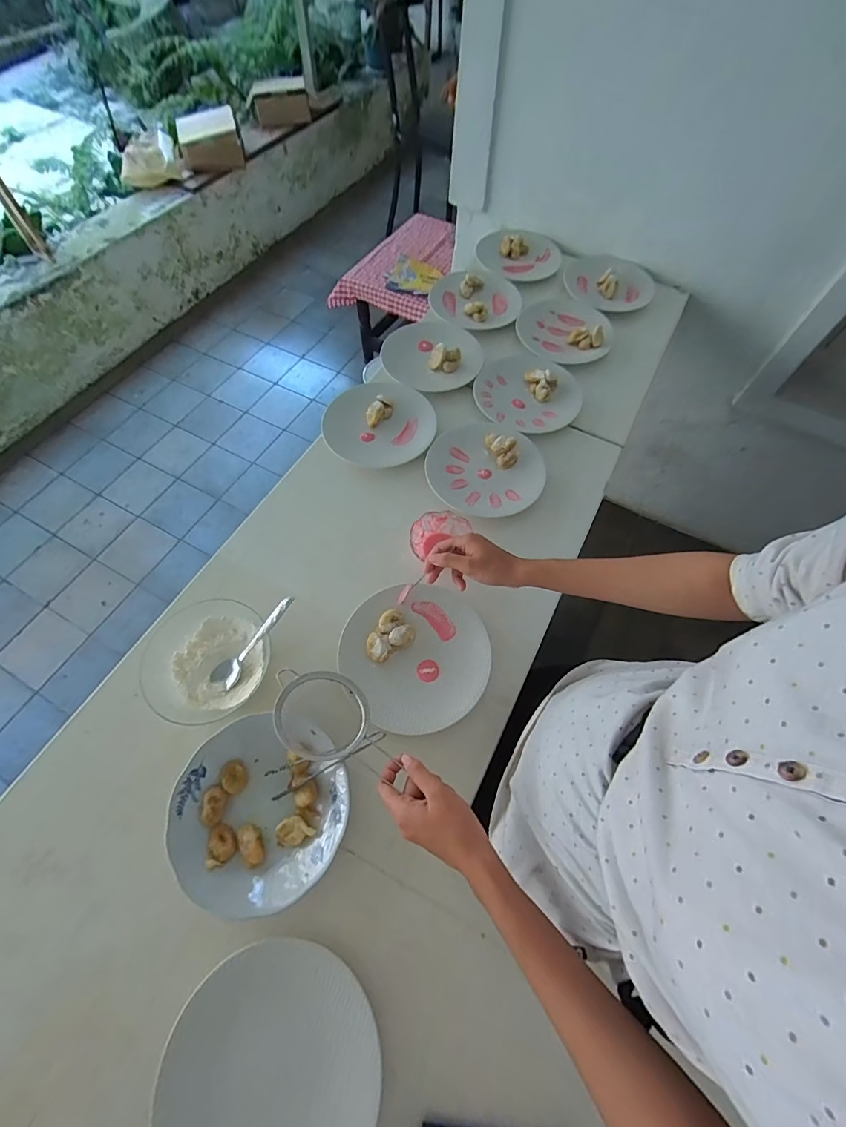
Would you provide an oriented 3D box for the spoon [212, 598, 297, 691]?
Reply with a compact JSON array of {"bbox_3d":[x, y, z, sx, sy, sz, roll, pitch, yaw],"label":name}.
[{"bbox_3d":[-0.223,0.103,0.567,0.037,0.019,0.155,41,94,17],"label":"spoon"}]

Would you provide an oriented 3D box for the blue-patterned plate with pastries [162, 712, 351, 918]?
[{"bbox_3d":[-0.189,0.284,0.486,0.189,0.031,0.172,1,63,-1],"label":"blue-patterned plate with pastries"}]

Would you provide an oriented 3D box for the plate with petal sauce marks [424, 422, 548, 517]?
[{"bbox_3d":[0.111,-0.167,0.739,0.204,0.042,0.196,1,63,-1],"label":"plate with petal sauce marks"}]

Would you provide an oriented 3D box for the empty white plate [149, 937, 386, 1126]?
[{"bbox_3d":[-0.138,0.471,0.390,0.195,0.025,0.182,1,63,-1],"label":"empty white plate"}]

